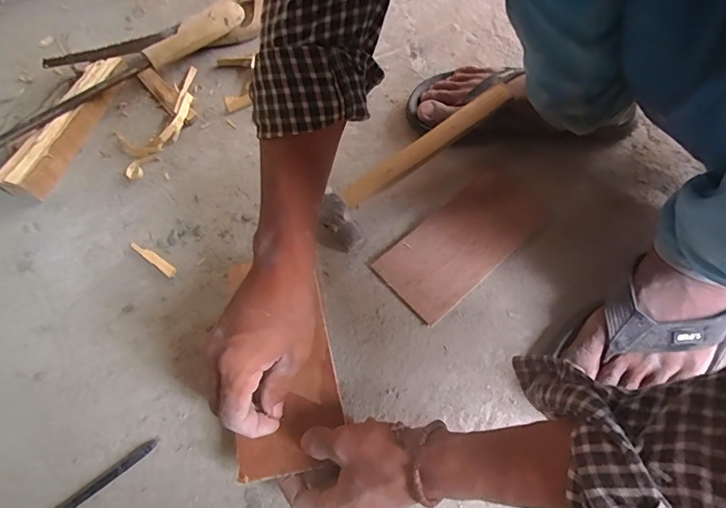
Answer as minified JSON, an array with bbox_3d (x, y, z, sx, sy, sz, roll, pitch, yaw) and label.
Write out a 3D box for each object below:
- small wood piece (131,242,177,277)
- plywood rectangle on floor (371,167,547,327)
[{"bbox_3d":[-0.238,0.005,0.490,0.068,0.009,0.012,33,70,17],"label":"small wood piece"},{"bbox_3d":[0.109,-0.014,0.480,0.187,0.008,0.093,-40,69,-15],"label":"plywood rectangle on floor"}]

